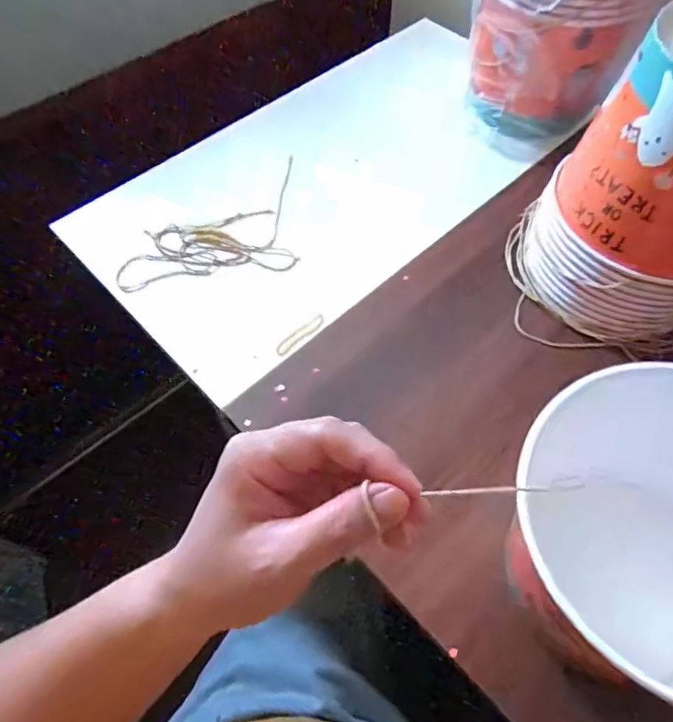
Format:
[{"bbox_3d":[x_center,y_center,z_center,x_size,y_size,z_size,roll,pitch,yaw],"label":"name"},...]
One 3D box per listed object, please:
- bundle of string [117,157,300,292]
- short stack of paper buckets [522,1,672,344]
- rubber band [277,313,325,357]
[{"bbox_3d":[-0.127,-0.131,0.526,0.162,0.014,0.130,-9,60,-4],"label":"bundle of string"},{"bbox_3d":[0.245,-0.124,0.401,0.141,0.207,0.141,0,59,1],"label":"short stack of paper buckets"},{"bbox_3d":[-0.031,-0.024,0.460,0.053,0.004,0.010,-39,66,-20],"label":"rubber band"}]

